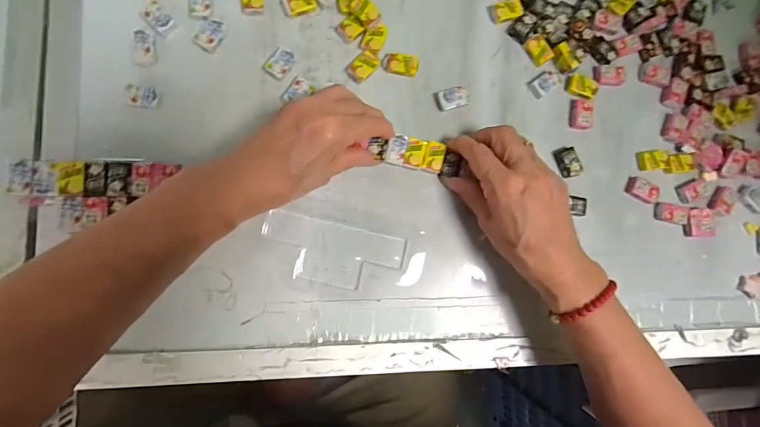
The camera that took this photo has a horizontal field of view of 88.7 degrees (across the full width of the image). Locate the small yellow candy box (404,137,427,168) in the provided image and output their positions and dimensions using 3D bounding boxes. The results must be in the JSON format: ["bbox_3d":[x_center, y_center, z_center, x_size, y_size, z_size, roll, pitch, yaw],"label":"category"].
[{"bbox_3d":[0.031,-0.052,0.332,0.017,0.004,0.024,13,84,-5],"label":"small yellow candy box"}]

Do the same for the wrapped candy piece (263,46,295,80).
[{"bbox_3d":[-0.084,-0.127,0.330,0.018,0.010,0.025,40,83,-2],"label":"wrapped candy piece"}]

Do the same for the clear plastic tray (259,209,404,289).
[{"bbox_3d":[-0.039,0.033,0.322,0.115,0.007,0.051,13,84,-5],"label":"clear plastic tray"}]

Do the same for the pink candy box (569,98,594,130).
[{"bbox_3d":[0.185,-0.092,0.357,0.017,0.010,0.028,5,85,-6],"label":"pink candy box"}]

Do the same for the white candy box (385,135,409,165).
[{"bbox_3d":[0.015,-0.055,0.331,0.016,0.004,0.026,14,84,-5],"label":"white candy box"}]

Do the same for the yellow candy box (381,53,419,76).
[{"bbox_3d":[0.018,-0.131,0.342,0.031,0.007,0.017,8,85,-6],"label":"yellow candy box"}]

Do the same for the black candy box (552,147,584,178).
[{"bbox_3d":[0.170,-0.047,0.353,0.018,0.010,0.028,-16,87,-7],"label":"black candy box"}]

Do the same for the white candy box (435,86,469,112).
[{"bbox_3d":[0.064,-0.102,0.346,0.028,0.010,0.018,-17,88,-7],"label":"white candy box"}]

